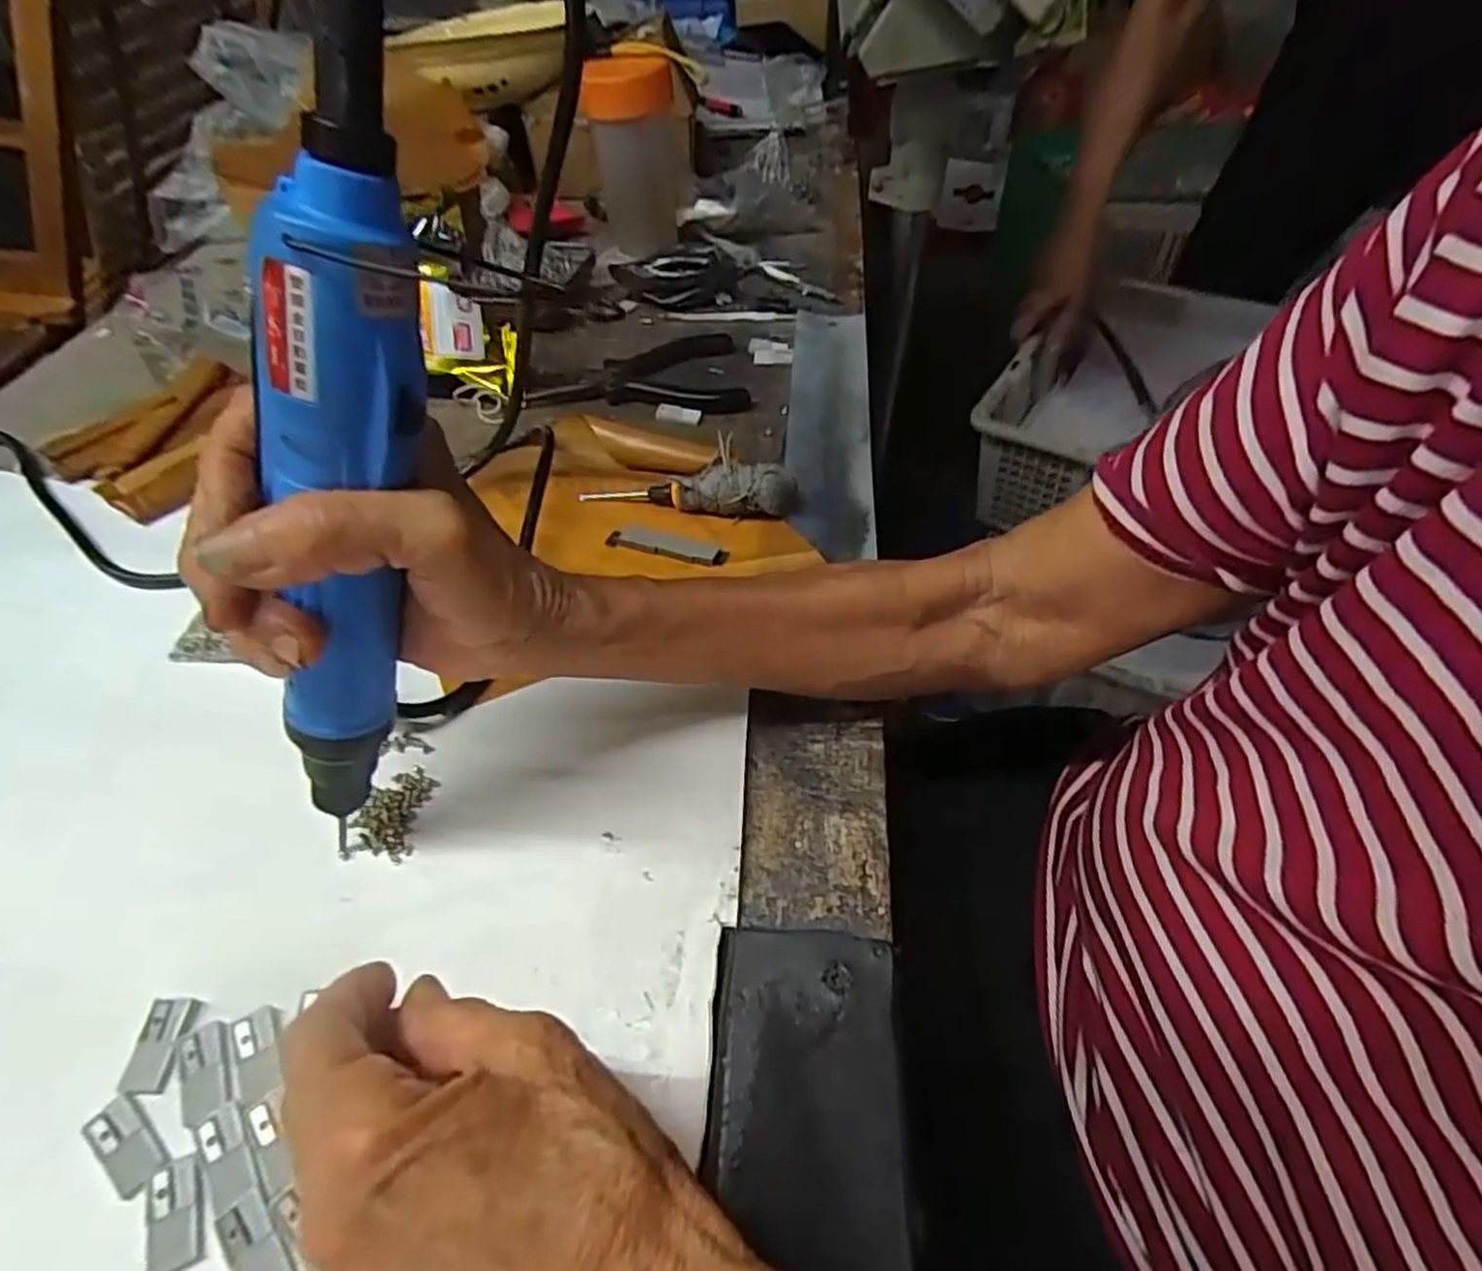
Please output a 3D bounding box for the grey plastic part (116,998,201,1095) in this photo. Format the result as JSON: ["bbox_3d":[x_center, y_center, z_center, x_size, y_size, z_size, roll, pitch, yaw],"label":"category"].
[{"bbox_3d":[-0.193,0.135,0.250,0.015,0.004,0.028,-3,47,0],"label":"grey plastic part"}]

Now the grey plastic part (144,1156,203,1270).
[{"bbox_3d":[-0.165,0.168,0.219,0.015,0.004,0.028,-20,50,-15],"label":"grey plastic part"}]

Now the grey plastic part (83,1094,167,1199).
[{"bbox_3d":[-0.189,0.155,0.231,0.029,0.004,0.013,29,55,26],"label":"grey plastic part"}]

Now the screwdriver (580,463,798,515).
[{"bbox_3d":[-0.030,-0.083,0.423,0.120,0.026,0.022,7,48,8],"label":"screwdriver"}]

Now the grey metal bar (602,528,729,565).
[{"bbox_3d":[-0.041,-0.048,0.406,0.067,0.009,0.012,11,49,12],"label":"grey metal bar"}]

